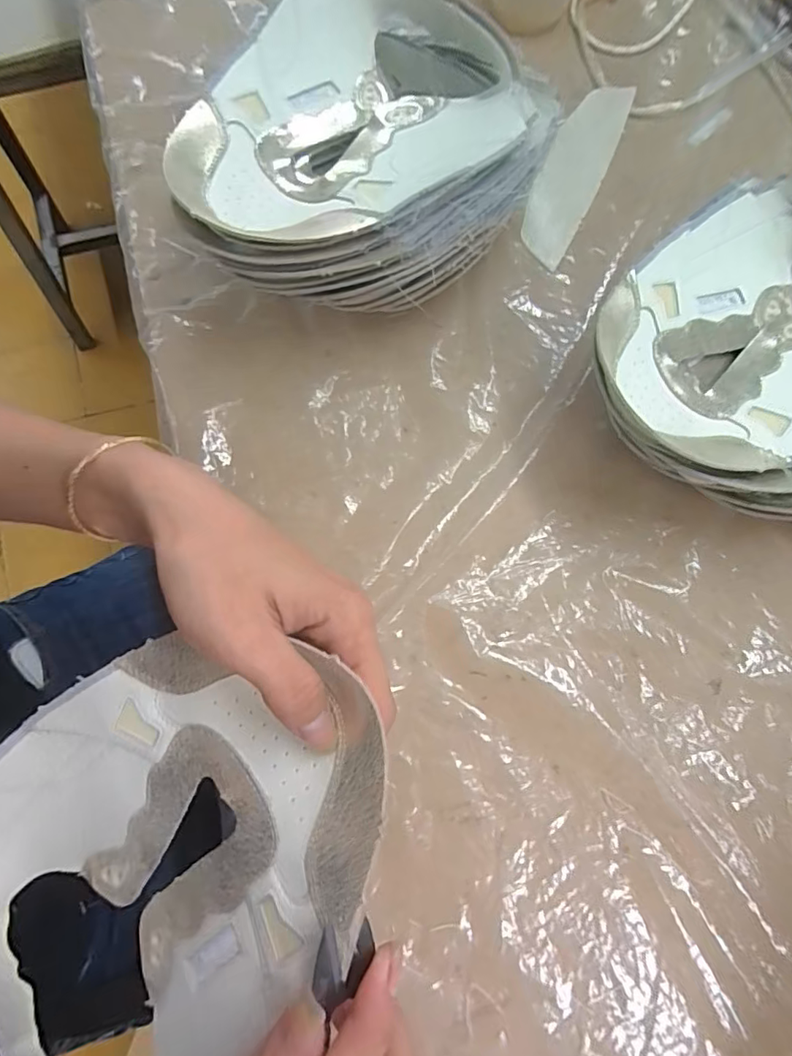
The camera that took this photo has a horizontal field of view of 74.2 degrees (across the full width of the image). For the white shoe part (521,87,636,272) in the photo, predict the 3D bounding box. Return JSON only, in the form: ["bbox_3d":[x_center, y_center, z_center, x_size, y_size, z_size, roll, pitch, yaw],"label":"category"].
[{"bbox_3d":[0.134,-0.271,0.391,0.043,0.014,0.164,24,77,4],"label":"white shoe part"}]

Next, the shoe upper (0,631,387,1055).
[{"bbox_3d":[-0.098,0.127,0.213,0.153,0.028,0.213,41,98,19],"label":"shoe upper"}]

